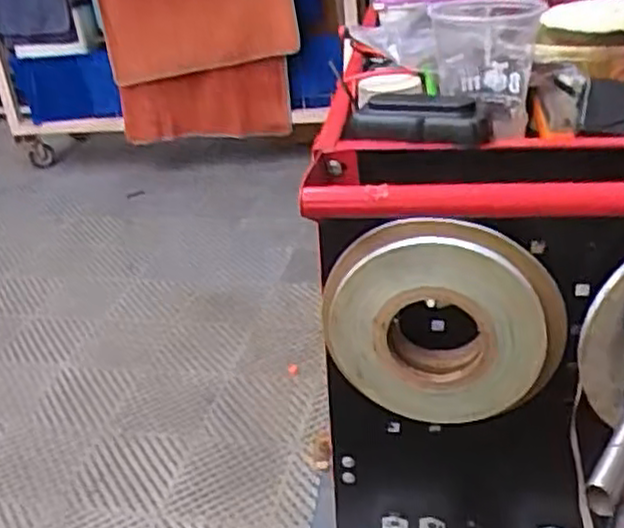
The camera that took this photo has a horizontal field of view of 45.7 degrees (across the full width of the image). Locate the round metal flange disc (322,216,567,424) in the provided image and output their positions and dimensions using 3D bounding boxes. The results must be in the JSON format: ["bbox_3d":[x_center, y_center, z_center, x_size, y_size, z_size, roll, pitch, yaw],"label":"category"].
[{"bbox_3d":[0.101,0.047,0.587,0.185,0.164,0.047,-2,28,7],"label":"round metal flange disc"}]

